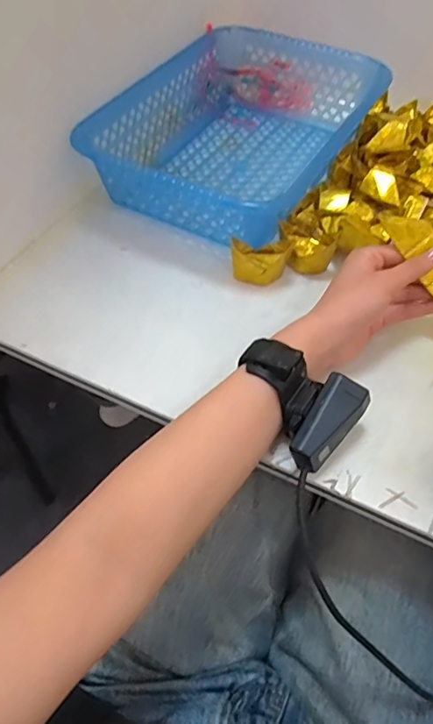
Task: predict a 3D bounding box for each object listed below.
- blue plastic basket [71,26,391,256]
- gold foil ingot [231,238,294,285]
[{"bbox_3d":[0.030,-0.259,0.583,0.235,0.075,0.315,23,58,16],"label":"blue plastic basket"},{"bbox_3d":[0.043,-0.098,0.495,0.055,0.046,0.026,3,55,3],"label":"gold foil ingot"}]

